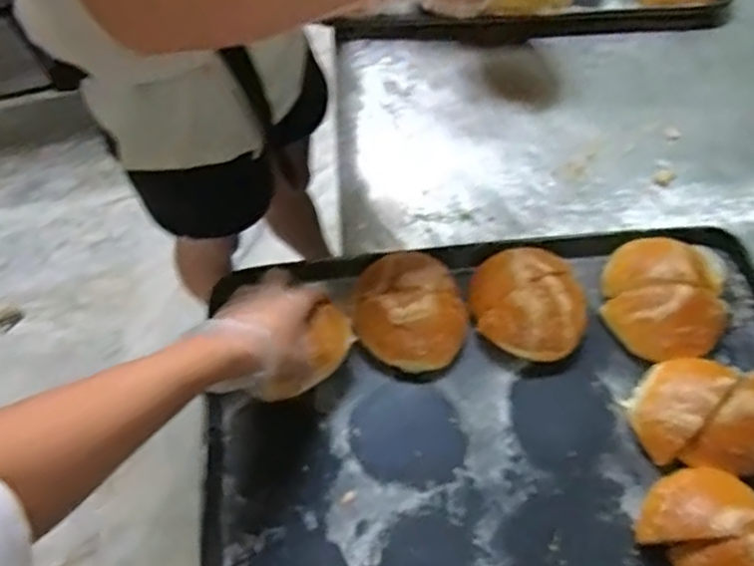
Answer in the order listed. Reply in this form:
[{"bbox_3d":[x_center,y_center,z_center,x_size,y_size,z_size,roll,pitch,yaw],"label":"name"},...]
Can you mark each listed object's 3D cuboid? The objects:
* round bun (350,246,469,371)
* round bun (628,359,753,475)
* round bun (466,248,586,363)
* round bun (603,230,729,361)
[{"bbox_3d":[0.031,0.028,0.725,0.113,0.060,0.127,-24,63,-10],"label":"round bun"},{"bbox_3d":[0.321,0.127,0.671,0.136,0.066,0.104,7,62,6],"label":"round bun"},{"bbox_3d":[0.157,0.020,0.728,0.114,0.073,0.116,-1,62,1],"label":"round bun"},{"bbox_3d":[0.309,0.014,0.738,0.128,0.064,0.142,13,63,9],"label":"round bun"}]

